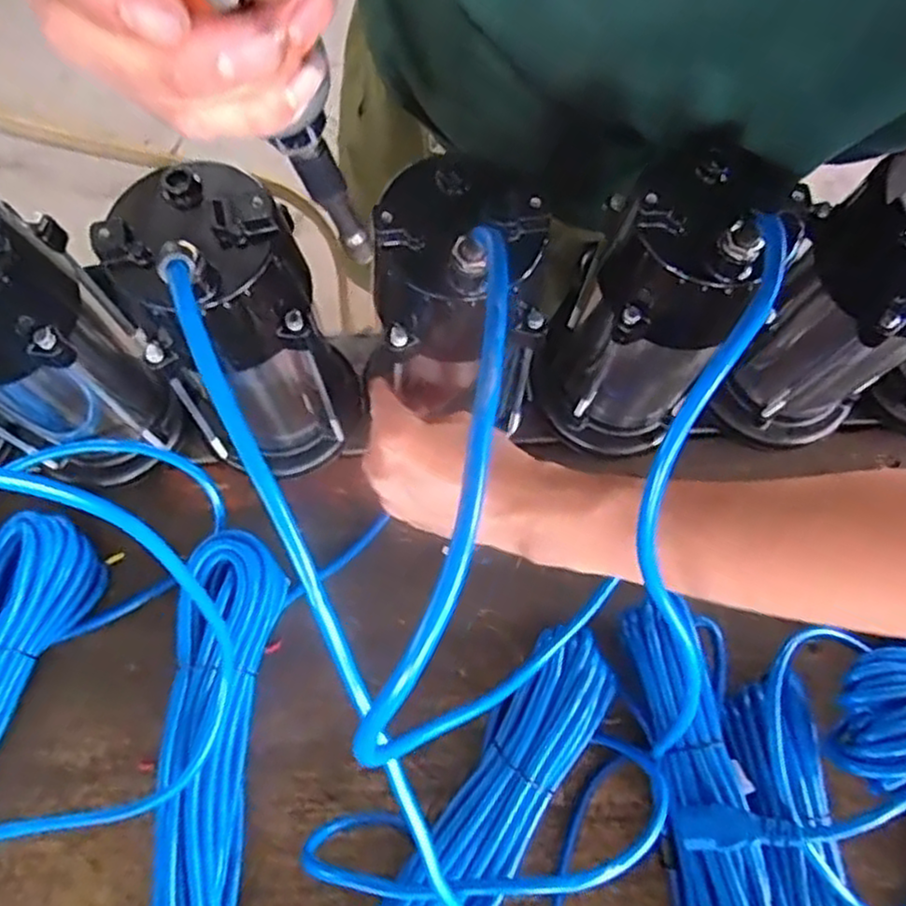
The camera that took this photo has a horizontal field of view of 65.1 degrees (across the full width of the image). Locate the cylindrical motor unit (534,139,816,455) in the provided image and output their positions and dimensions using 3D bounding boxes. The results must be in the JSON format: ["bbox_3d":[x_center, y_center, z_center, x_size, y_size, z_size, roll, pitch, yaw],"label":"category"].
[{"bbox_3d":[0.121,-0.077,0.434,0.086,0.228,0.082,0,70,-1],"label":"cylindrical motor unit"}]

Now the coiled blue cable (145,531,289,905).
[{"bbox_3d":[-0.155,0.222,0.437,0.067,0.056,0.346,2,70,0],"label":"coiled blue cable"}]

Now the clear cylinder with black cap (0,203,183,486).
[{"bbox_3d":[-0.245,-0.058,0.422,0.085,0.225,0.080,0,70,-1],"label":"clear cylinder with black cap"}]

